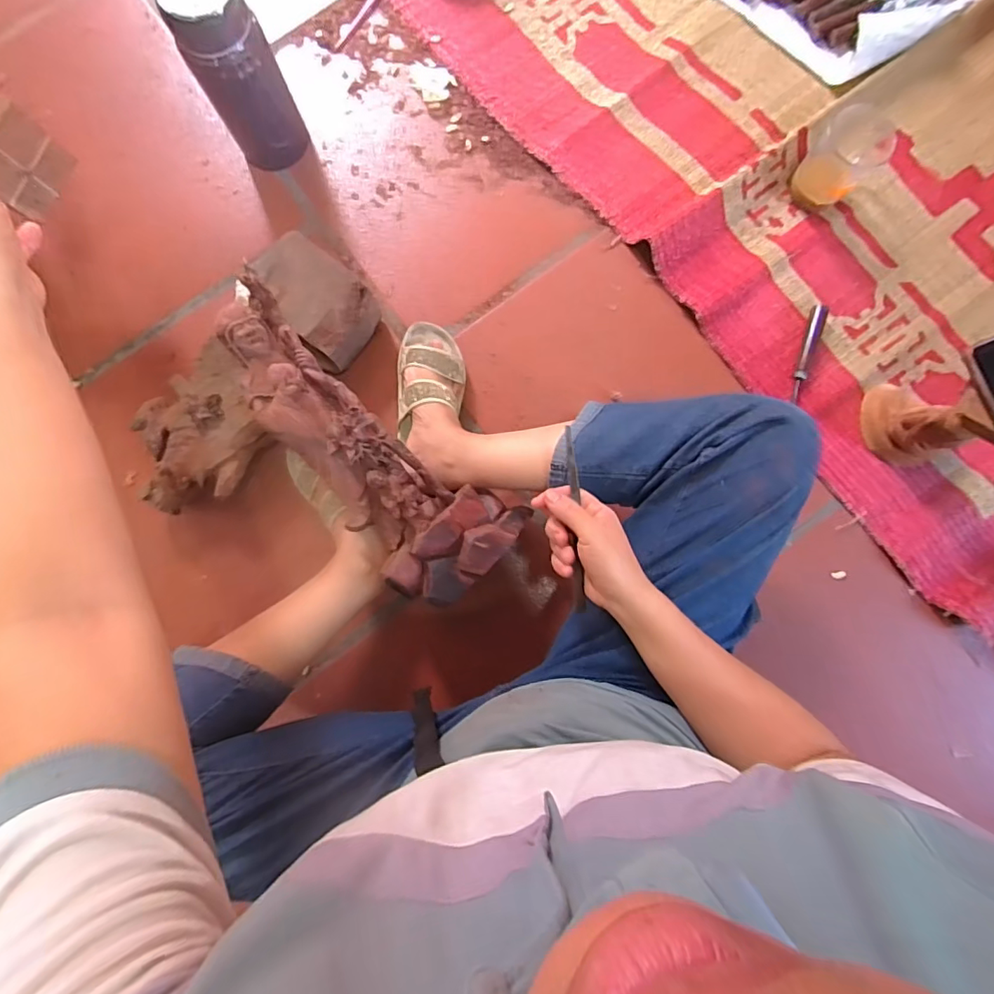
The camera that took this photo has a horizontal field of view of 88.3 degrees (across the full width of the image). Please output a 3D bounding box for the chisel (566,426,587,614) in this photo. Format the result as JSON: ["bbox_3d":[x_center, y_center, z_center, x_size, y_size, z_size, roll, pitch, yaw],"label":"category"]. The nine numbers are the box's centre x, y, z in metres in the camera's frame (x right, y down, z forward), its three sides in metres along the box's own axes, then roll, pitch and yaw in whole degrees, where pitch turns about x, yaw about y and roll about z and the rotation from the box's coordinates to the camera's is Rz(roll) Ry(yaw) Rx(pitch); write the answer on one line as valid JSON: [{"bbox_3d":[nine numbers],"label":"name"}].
[{"bbox_3d":[0.073,0.018,0.470,0.010,0.007,0.167,-3,84,-1],"label":"chisel"}]

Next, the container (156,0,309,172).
[{"bbox_3d":[-0.313,-0.511,0.633,0.094,0.217,0.078,-28,86,-4],"label":"container"}]

